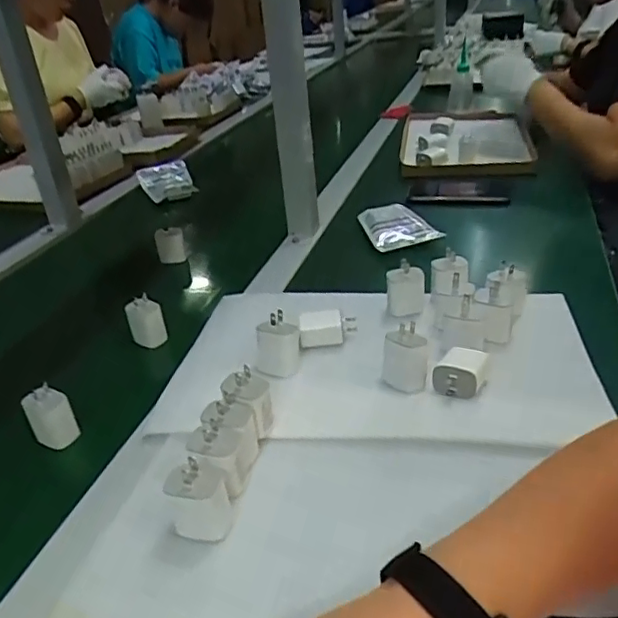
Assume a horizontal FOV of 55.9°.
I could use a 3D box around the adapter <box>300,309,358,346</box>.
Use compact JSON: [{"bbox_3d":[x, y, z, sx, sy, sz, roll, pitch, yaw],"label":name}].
[{"bbox_3d":[0.020,0.020,0.633,0.060,0.032,0.027,-5,30,1],"label":"adapter"}]

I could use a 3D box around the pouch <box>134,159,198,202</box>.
[{"bbox_3d":[-0.289,-0.258,1.181,0.095,0.054,0.115,-18,32,-20],"label":"pouch"}]

